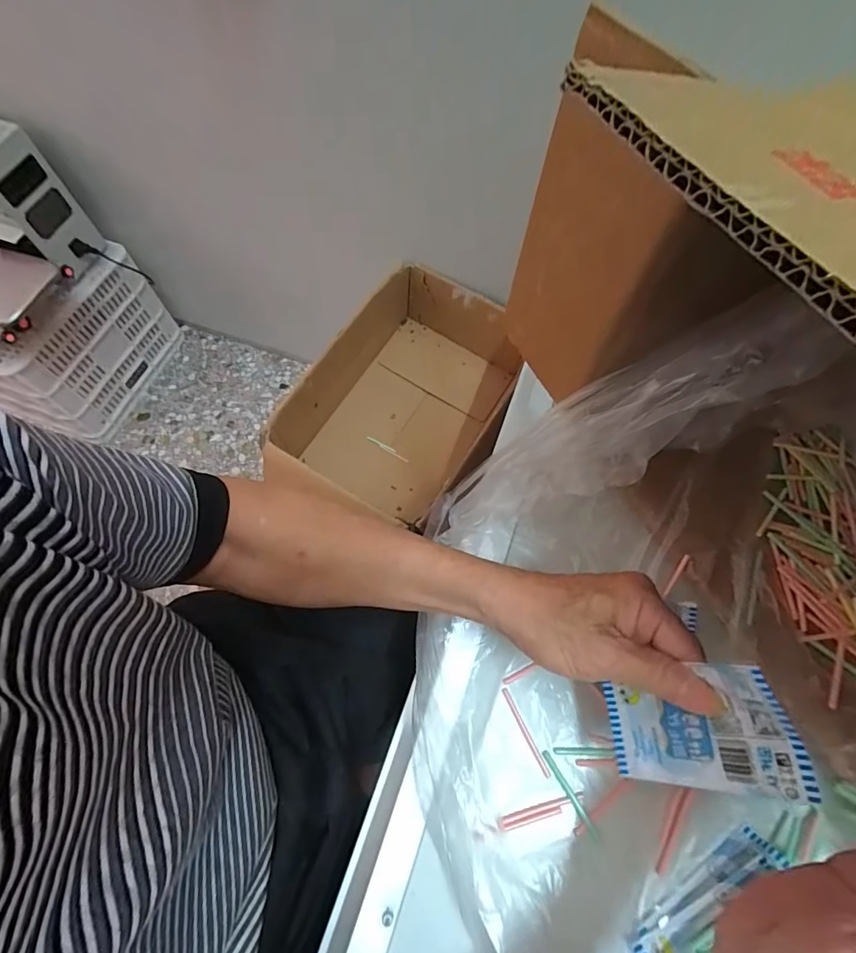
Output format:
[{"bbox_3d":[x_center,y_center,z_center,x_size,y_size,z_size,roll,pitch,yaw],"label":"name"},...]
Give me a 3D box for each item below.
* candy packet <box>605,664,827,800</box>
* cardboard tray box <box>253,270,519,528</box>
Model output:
[{"bbox_3d":[0.146,0.141,0.258,0.013,0.100,0.060,10,63,-36],"label":"candy packet"},{"bbox_3d":[-0.039,-0.145,0.815,0.261,0.179,0.393,26,68,13],"label":"cardboard tray box"}]

